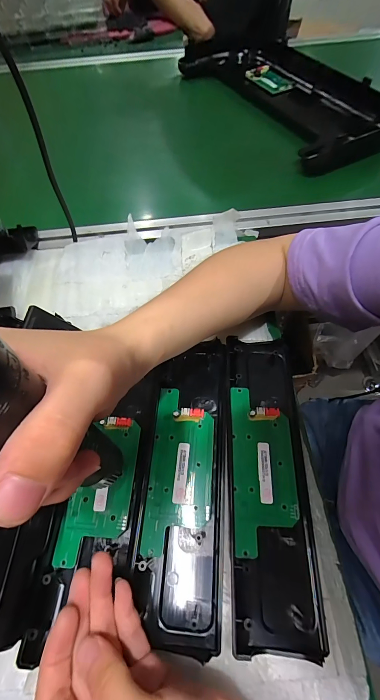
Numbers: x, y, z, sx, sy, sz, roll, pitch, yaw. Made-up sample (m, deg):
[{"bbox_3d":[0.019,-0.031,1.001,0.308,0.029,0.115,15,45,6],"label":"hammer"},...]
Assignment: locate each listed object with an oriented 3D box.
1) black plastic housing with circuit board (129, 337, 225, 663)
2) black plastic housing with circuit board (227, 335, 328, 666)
[{"bbox_3d":[-0.005,0.101,0.264,0.069,0.015,0.239,3,60,1],"label":"black plastic housing with circuit board"},{"bbox_3d":[0.072,0.101,0.265,0.070,0.019,0.243,2,60,1],"label":"black plastic housing with circuit board"}]

